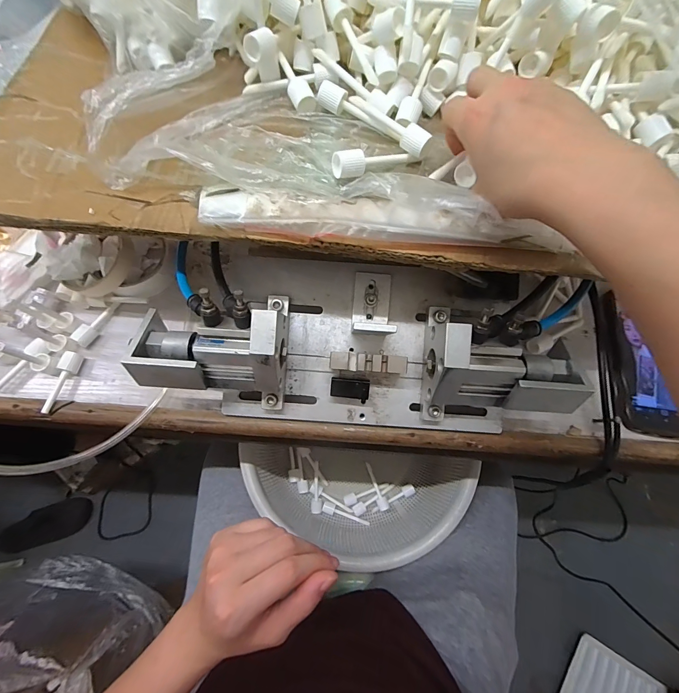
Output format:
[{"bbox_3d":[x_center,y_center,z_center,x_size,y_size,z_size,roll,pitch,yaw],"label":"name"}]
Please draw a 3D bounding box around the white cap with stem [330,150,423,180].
[{"bbox_3d":[0.030,-0.145,0.261,0.071,0.017,0.017,-18,73,-20],"label":"white cap with stem"}]

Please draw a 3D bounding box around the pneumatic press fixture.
[{"bbox_3d":[0.024,-0.002,0.316,0.387,0.102,0.155,8,72,2],"label":"pneumatic press fixture"}]

